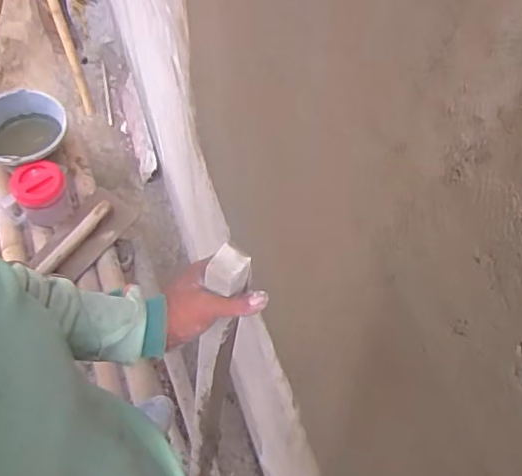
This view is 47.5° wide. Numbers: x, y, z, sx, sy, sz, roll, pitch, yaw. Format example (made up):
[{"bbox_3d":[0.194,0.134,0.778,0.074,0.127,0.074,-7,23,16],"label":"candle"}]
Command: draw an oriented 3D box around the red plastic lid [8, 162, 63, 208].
[{"bbox_3d":[-0.590,-0.143,1.569,0.134,0.025,0.124,3,72,-11],"label":"red plastic lid"}]

